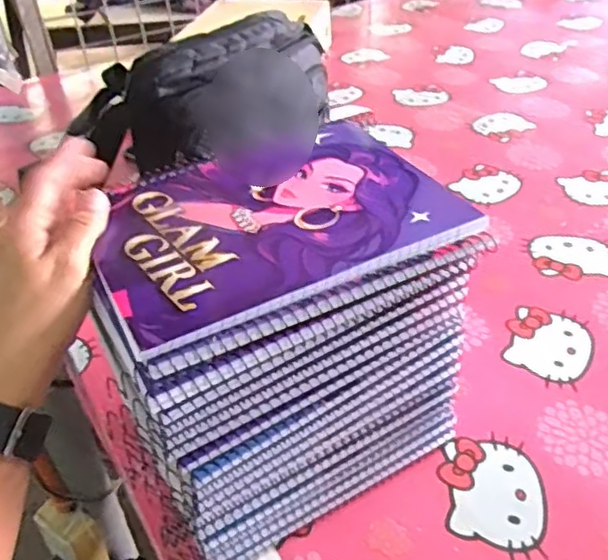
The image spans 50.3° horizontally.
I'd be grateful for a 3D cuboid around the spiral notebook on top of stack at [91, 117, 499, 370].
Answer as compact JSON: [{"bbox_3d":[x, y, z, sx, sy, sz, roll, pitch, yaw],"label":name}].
[{"bbox_3d":[-0.018,-0.035,0.371,0.197,0.009,0.147,-19,42,-18],"label":"spiral notebook on top of stack"}]

